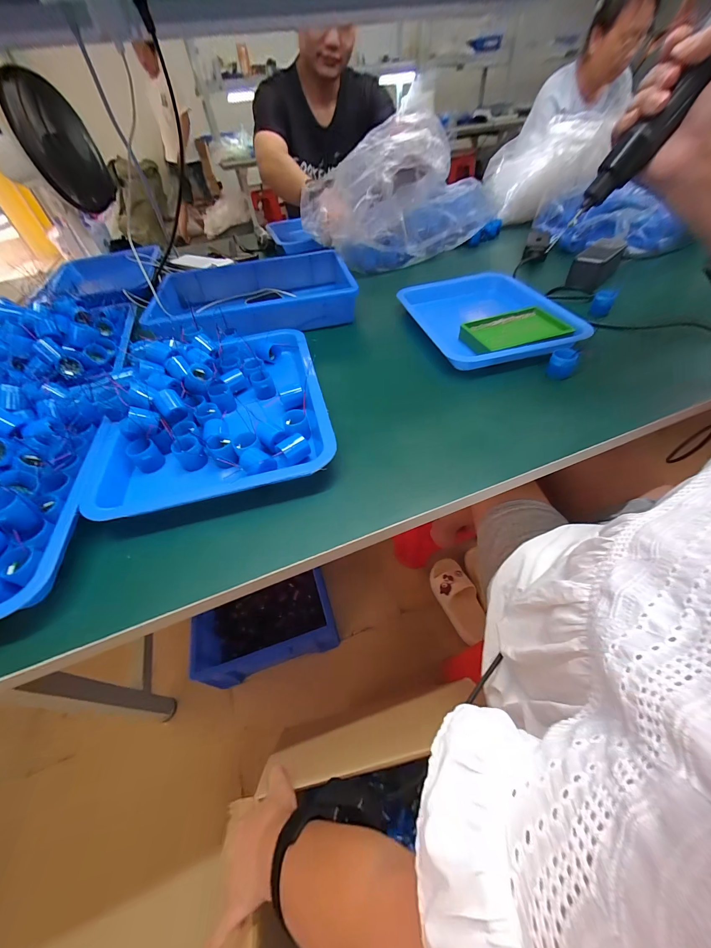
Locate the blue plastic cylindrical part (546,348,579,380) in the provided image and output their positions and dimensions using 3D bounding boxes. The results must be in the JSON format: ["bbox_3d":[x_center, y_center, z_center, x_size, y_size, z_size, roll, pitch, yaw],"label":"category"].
[{"bbox_3d":[0.283,-0.150,0.441,0.031,0.034,0.026,28,58,26],"label":"blue plastic cylindrical part"}]

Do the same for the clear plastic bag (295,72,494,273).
[{"bbox_3d":[0.102,-0.668,0.769,0.398,0.219,0.243,-22,51,-12],"label":"clear plastic bag"}]

